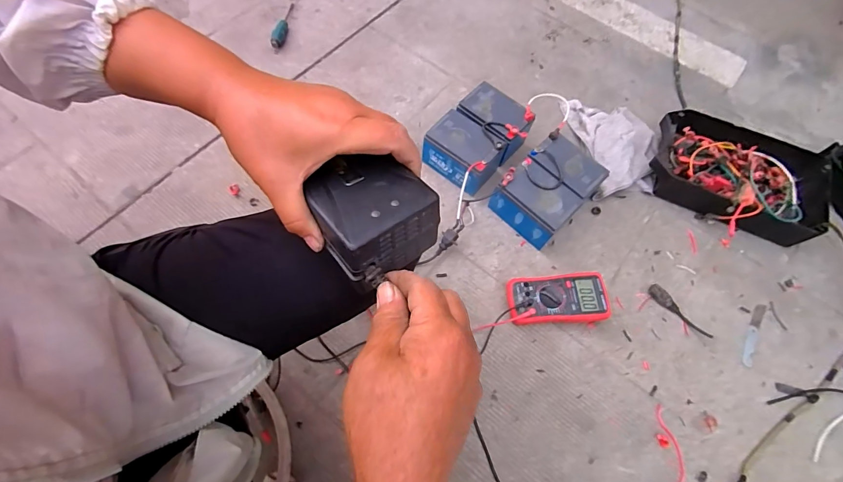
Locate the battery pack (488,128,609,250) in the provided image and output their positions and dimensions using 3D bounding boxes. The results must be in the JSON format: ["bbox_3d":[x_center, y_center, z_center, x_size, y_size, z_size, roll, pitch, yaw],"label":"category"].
[{"bbox_3d":[0.273,-0.104,0.824,0.205,0.102,0.150,-39,73,-19],"label":"battery pack"}]

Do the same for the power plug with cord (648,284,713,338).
[{"bbox_3d":[0.519,0.143,0.771,0.028,0.021,0.138,-40,73,-19],"label":"power plug with cord"}]

